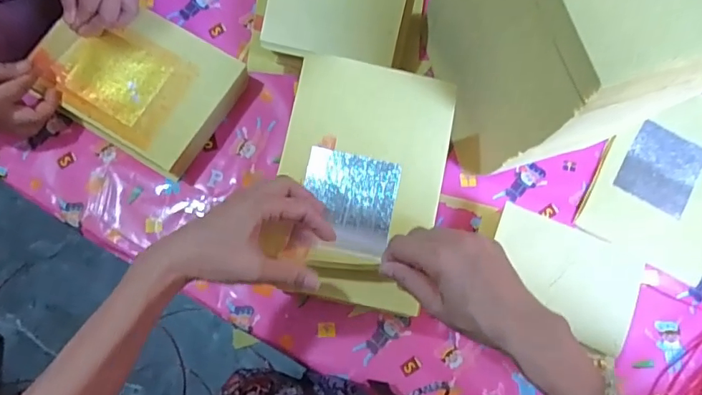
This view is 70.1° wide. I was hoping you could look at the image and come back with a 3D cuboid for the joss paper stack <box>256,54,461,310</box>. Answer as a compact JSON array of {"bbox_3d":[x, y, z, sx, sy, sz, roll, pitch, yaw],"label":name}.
[{"bbox_3d":[0.009,-0.019,0.485,0.158,0.033,0.231,11,77,2],"label":"joss paper stack"}]

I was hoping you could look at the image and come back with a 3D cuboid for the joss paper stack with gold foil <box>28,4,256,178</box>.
[{"bbox_3d":[-0.264,-0.145,0.628,0.214,0.060,0.160,29,78,6],"label":"joss paper stack with gold foil"}]

